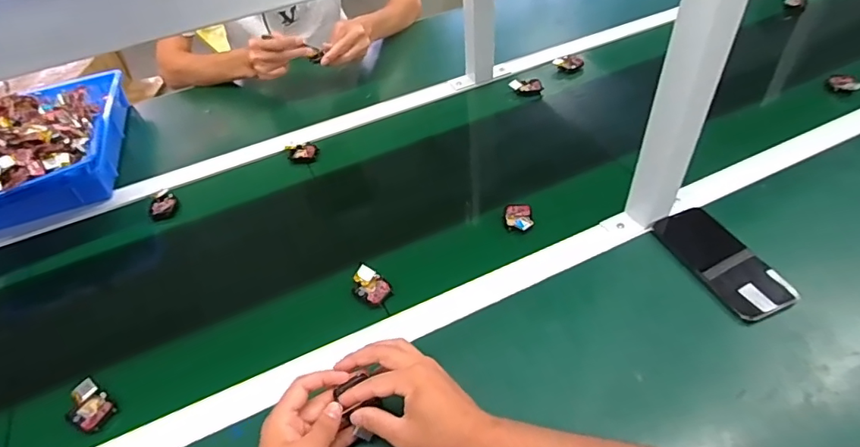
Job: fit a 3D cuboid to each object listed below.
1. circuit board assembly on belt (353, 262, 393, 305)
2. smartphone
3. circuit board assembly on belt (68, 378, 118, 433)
[{"bbox_3d":[-0.073,0.077,0.606,0.054,0.007,0.039,26,70,19],"label":"circuit board assembly on belt"},{"bbox_3d":[0.351,0.043,0.594,0.081,0.016,0.159,-21,54,-12],"label":"smartphone"},{"bbox_3d":[-0.364,0.195,0.524,0.054,0.009,0.037,34,52,16],"label":"circuit board assembly on belt"}]

